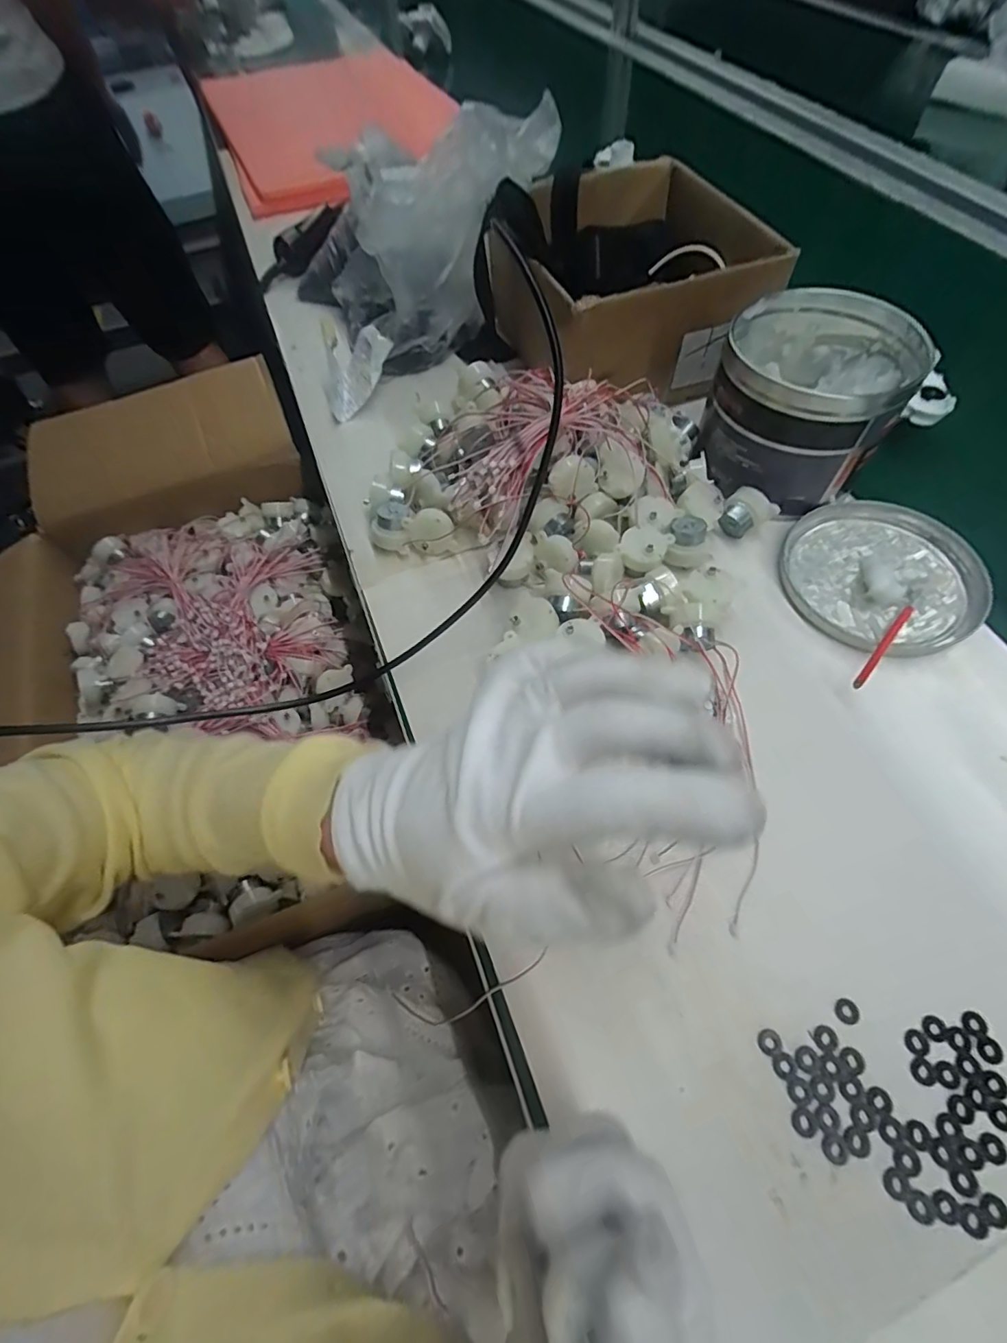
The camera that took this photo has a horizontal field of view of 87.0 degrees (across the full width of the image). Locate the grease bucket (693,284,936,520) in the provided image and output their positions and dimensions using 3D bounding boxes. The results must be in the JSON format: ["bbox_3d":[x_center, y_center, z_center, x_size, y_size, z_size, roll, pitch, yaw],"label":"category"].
[{"bbox_3d":[0.222,-0.202,0.402,0.124,0.105,0.137,29,66,17],"label":"grease bucket"}]

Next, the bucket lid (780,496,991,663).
[{"bbox_3d":[0.268,-0.070,0.377,0.129,0.018,0.128,-1,61,2],"label":"bucket lid"}]

